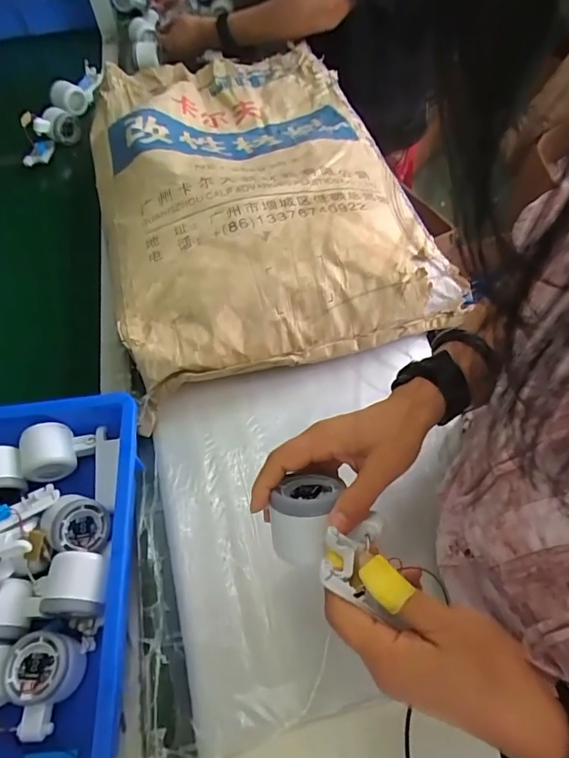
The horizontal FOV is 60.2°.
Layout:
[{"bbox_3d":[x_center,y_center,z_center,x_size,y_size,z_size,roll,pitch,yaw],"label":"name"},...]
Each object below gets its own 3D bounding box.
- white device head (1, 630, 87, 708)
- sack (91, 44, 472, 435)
[{"bbox_3d":[-0.222,0.280,0.455,0.058,0.045,0.083,1,58,4],"label":"white device head"},{"bbox_3d":[-0.061,-0.328,0.794,0.444,0.134,0.715,-15,58,-6],"label":"sack"}]

